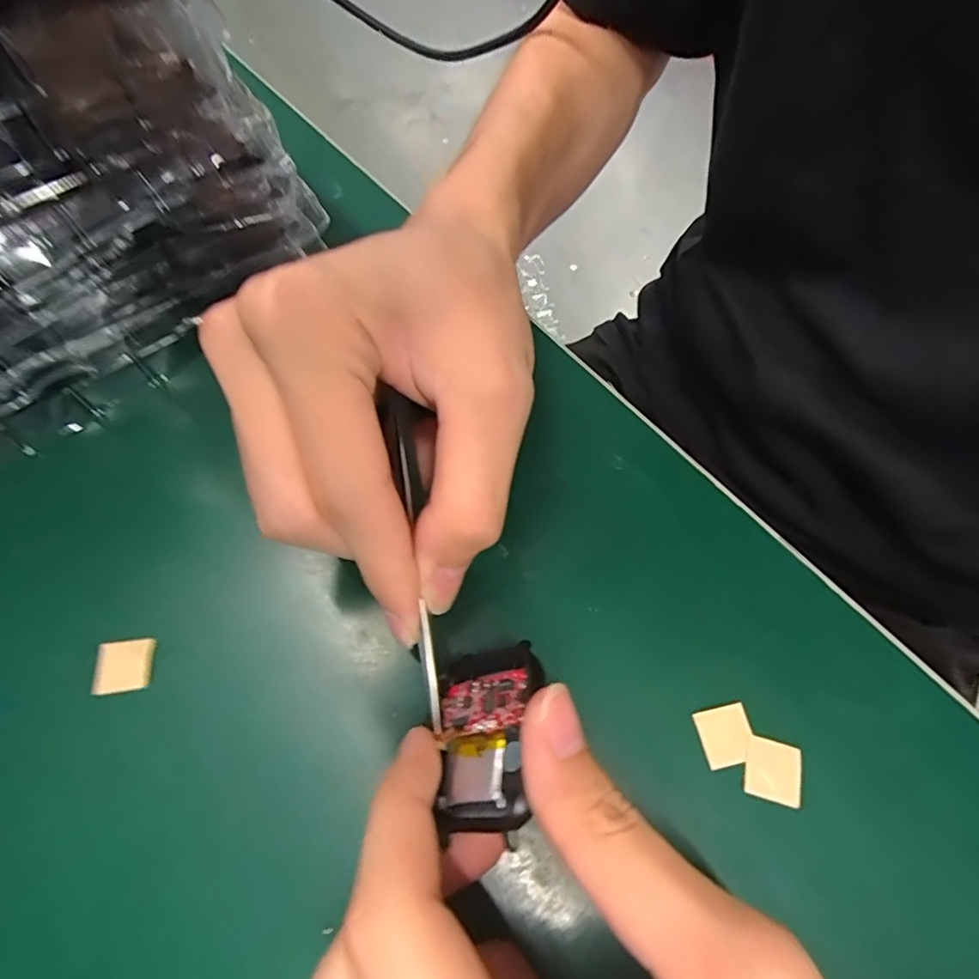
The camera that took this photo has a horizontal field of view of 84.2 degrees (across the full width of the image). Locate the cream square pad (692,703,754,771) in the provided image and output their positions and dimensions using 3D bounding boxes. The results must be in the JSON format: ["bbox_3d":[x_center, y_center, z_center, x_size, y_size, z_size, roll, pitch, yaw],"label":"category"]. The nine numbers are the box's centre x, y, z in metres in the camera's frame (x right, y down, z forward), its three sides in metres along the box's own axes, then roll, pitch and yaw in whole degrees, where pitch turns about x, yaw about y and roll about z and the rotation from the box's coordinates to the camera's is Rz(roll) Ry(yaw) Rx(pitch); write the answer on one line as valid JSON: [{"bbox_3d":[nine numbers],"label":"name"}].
[{"bbox_3d":[0.070,0.072,0.159,0.015,0.004,0.015,-12,65,-5],"label":"cream square pad"}]

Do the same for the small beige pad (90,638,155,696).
[{"bbox_3d":[-0.113,0.055,0.168,0.016,0.004,0.015,-6,64,-2],"label":"small beige pad"}]

